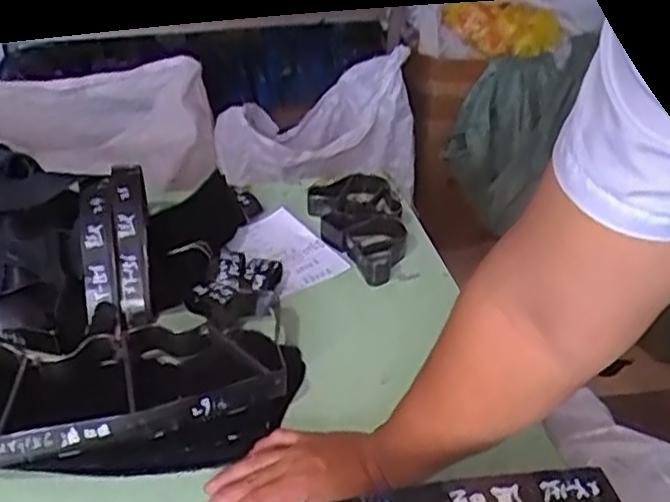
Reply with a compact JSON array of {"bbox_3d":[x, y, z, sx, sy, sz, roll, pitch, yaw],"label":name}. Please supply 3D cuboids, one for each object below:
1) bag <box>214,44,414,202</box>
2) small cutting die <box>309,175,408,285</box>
[{"bbox_3d":[-0.047,-0.319,1.822,0.479,0.333,0.335,-11,43,-19],"label":"bag"},{"bbox_3d":[0.028,-0.035,0.920,0.120,0.033,0.206,1,34,-2],"label":"small cutting die"}]

